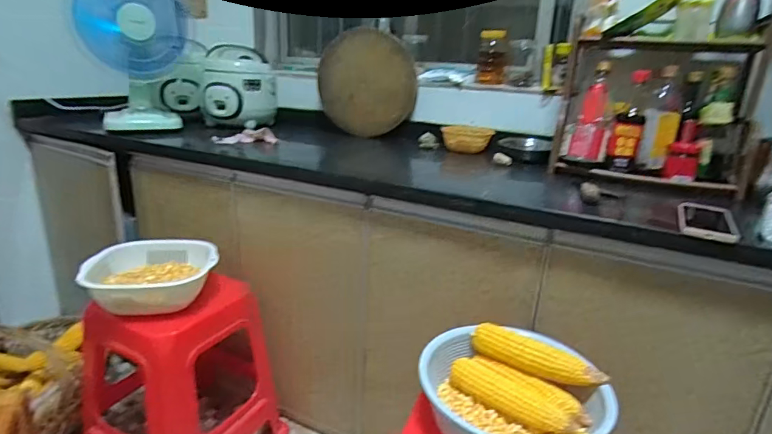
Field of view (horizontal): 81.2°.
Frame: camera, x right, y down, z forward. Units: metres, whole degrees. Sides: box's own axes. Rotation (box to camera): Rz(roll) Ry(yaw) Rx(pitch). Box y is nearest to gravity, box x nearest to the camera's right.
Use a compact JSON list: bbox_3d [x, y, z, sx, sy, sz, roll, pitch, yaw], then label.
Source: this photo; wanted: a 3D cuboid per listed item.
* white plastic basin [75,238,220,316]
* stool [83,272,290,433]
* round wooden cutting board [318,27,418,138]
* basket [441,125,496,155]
[{"bbox_3d":[-0.535,0.135,1.047,0.261,0.079,0.233,-10,23,-32],"label":"white plastic basin"},{"bbox_3d":[-0.507,0.409,1.151,0.373,0.489,0.373,14,22,29],"label":"stool"},{"bbox_3d":[-0.063,-0.434,1.478,0.321,0.328,0.028,-19,20,23],"label":"round wooden cutting board"},{"bbox_3d":[0.244,-0.233,1.358,0.150,0.065,0.098,4,19,5],"label":"basket"}]

